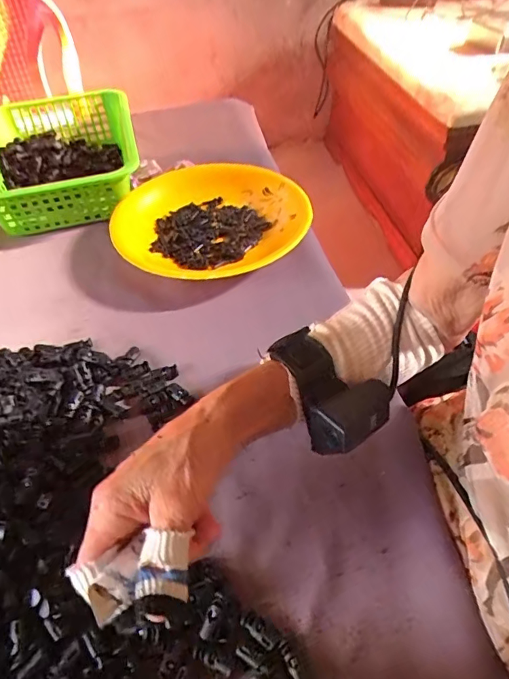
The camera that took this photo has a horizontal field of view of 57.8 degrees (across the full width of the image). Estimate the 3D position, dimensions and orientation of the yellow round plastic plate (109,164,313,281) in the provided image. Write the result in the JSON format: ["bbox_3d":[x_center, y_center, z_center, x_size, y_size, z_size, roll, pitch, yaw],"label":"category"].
[{"bbox_3d":[-0.057,-0.150,0.599,0.247,0.040,0.241,-1,48,2],"label":"yellow round plastic plate"}]

